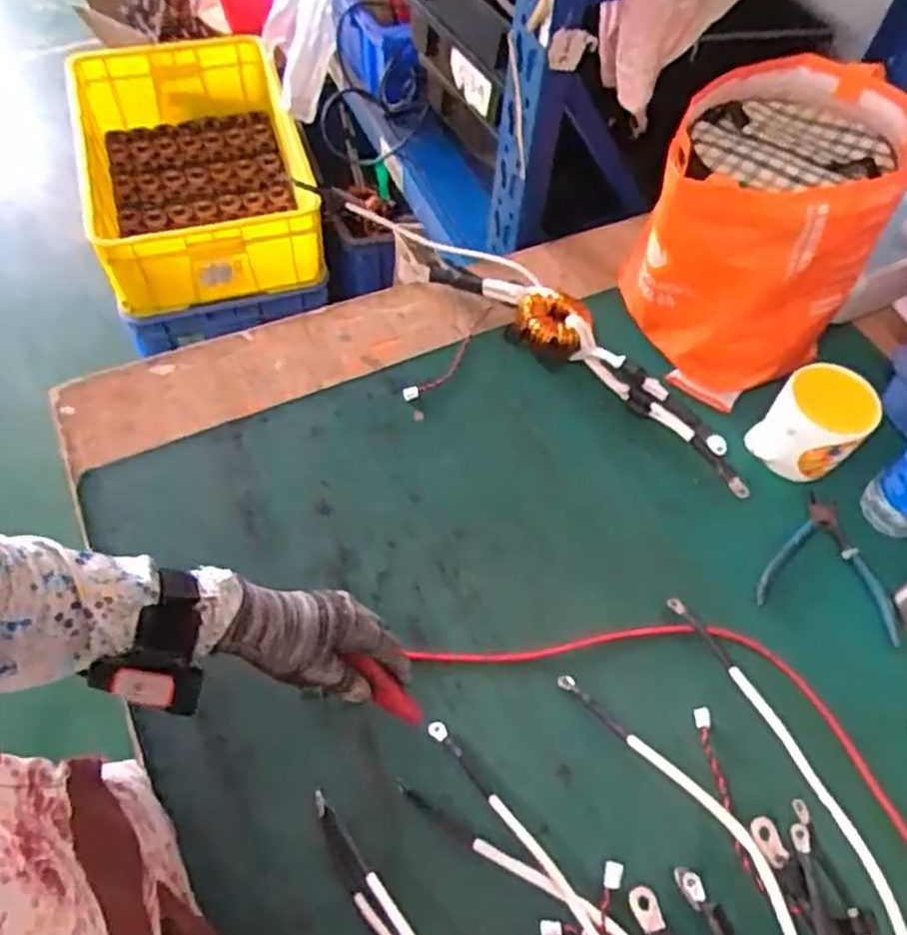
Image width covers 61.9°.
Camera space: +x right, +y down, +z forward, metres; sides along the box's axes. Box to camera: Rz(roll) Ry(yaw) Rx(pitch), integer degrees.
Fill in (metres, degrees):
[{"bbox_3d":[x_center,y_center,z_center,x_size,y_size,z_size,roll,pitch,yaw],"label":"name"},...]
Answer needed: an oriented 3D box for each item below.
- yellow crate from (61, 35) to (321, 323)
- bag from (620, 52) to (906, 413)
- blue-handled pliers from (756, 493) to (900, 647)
[{"bbox_3d":[-0.542,-0.622,1.575,0.421,0.270,0.591,-15,60,-12],"label":"yellow crate"},{"bbox_3d":[0.308,-0.233,0.769,0.200,0.242,0.243,29,61,14],"label":"bag"},{"bbox_3d":[0.354,0.089,0.703,0.125,0.013,0.123,18,59,8],"label":"blue-handled pliers"}]

